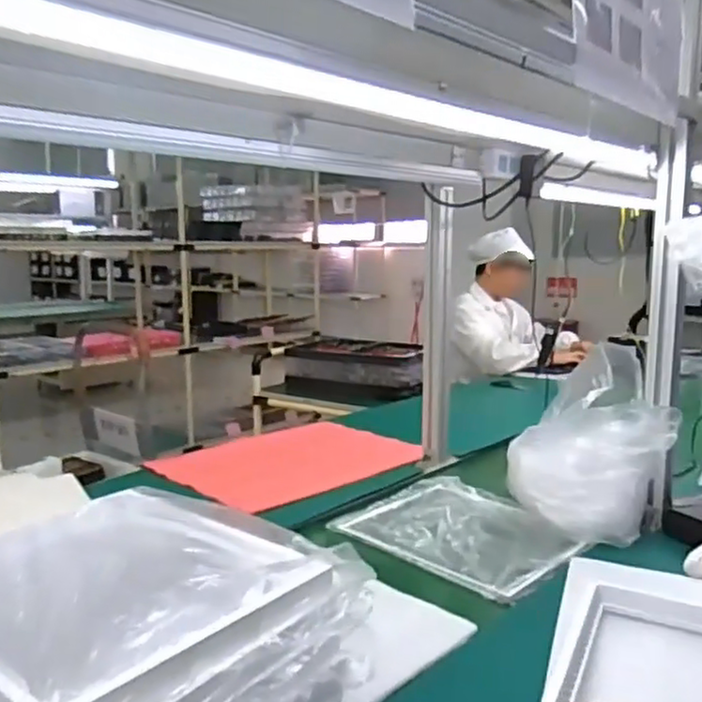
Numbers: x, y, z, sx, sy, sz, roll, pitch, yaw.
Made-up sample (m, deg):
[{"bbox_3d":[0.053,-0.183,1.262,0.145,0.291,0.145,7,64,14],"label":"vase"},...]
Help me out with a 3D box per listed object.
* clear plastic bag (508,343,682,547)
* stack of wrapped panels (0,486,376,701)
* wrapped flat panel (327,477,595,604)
[{"bbox_3d":[0.383,0.145,1.075,0.210,0.254,0.179,-4,10,-21],"label":"clear plastic bag"},{"bbox_3d":[-0.212,0.278,0.614,0.360,0.167,0.303,7,11,36],"label":"stack of wrapped panels"},{"bbox_3d":[0.179,0.284,1.099,0.379,0.023,0.297,9,13,43],"label":"wrapped flat panel"}]

